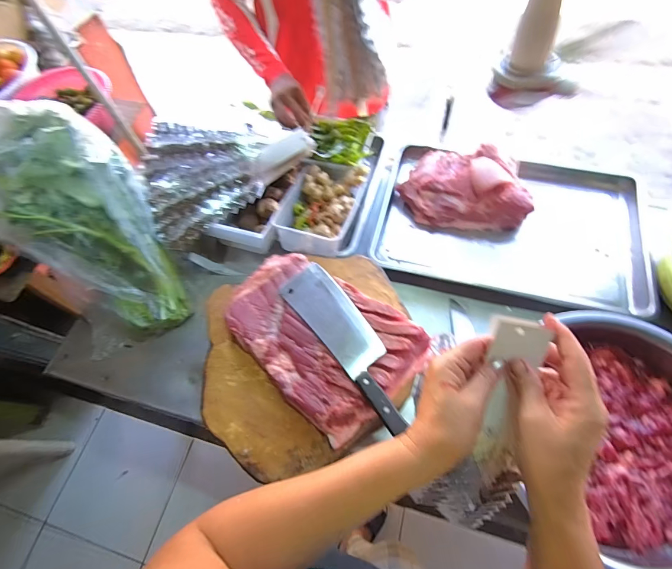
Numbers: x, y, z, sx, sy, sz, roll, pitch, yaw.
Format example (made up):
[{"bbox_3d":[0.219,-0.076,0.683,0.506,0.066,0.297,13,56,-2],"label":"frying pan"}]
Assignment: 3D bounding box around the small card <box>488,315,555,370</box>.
[{"bbox_3d":[0.169,0.053,0.322,0.053,0.007,0.041,9,100,6],"label":"small card"}]

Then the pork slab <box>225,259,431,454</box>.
[{"bbox_3d":[-0.029,0.084,0.636,0.344,0.041,0.240,40,74,18],"label":"pork slab"}]

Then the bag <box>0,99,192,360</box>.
[{"bbox_3d":[-0.511,-0.128,0.699,0.279,0.111,0.543,-37,109,-12],"label":"bag"}]

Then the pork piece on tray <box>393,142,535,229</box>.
[{"bbox_3d":[0.304,-0.248,0.836,0.287,0.102,0.198,7,67,7],"label":"pork piece on tray"}]

